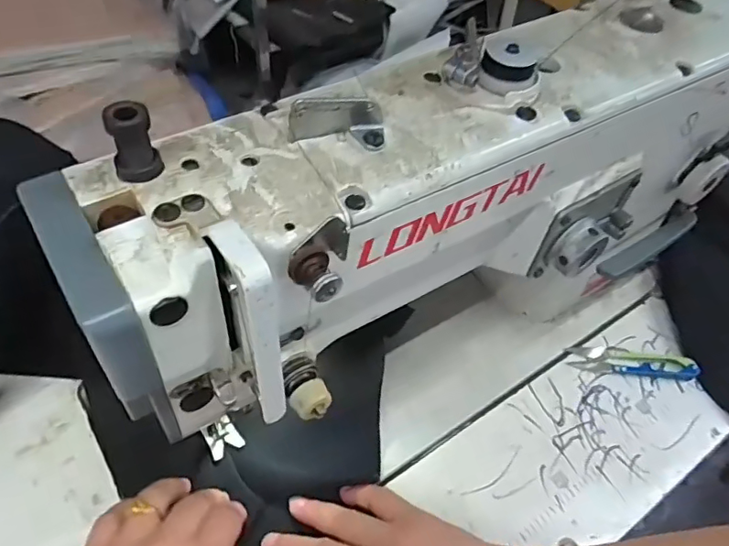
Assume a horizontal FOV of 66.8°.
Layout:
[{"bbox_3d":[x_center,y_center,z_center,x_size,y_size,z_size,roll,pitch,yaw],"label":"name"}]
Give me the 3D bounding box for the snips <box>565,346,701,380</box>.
[{"bbox_3d":[0.223,0.072,0.462,0.100,0.014,0.028,7,51,0],"label":"snips"}]

